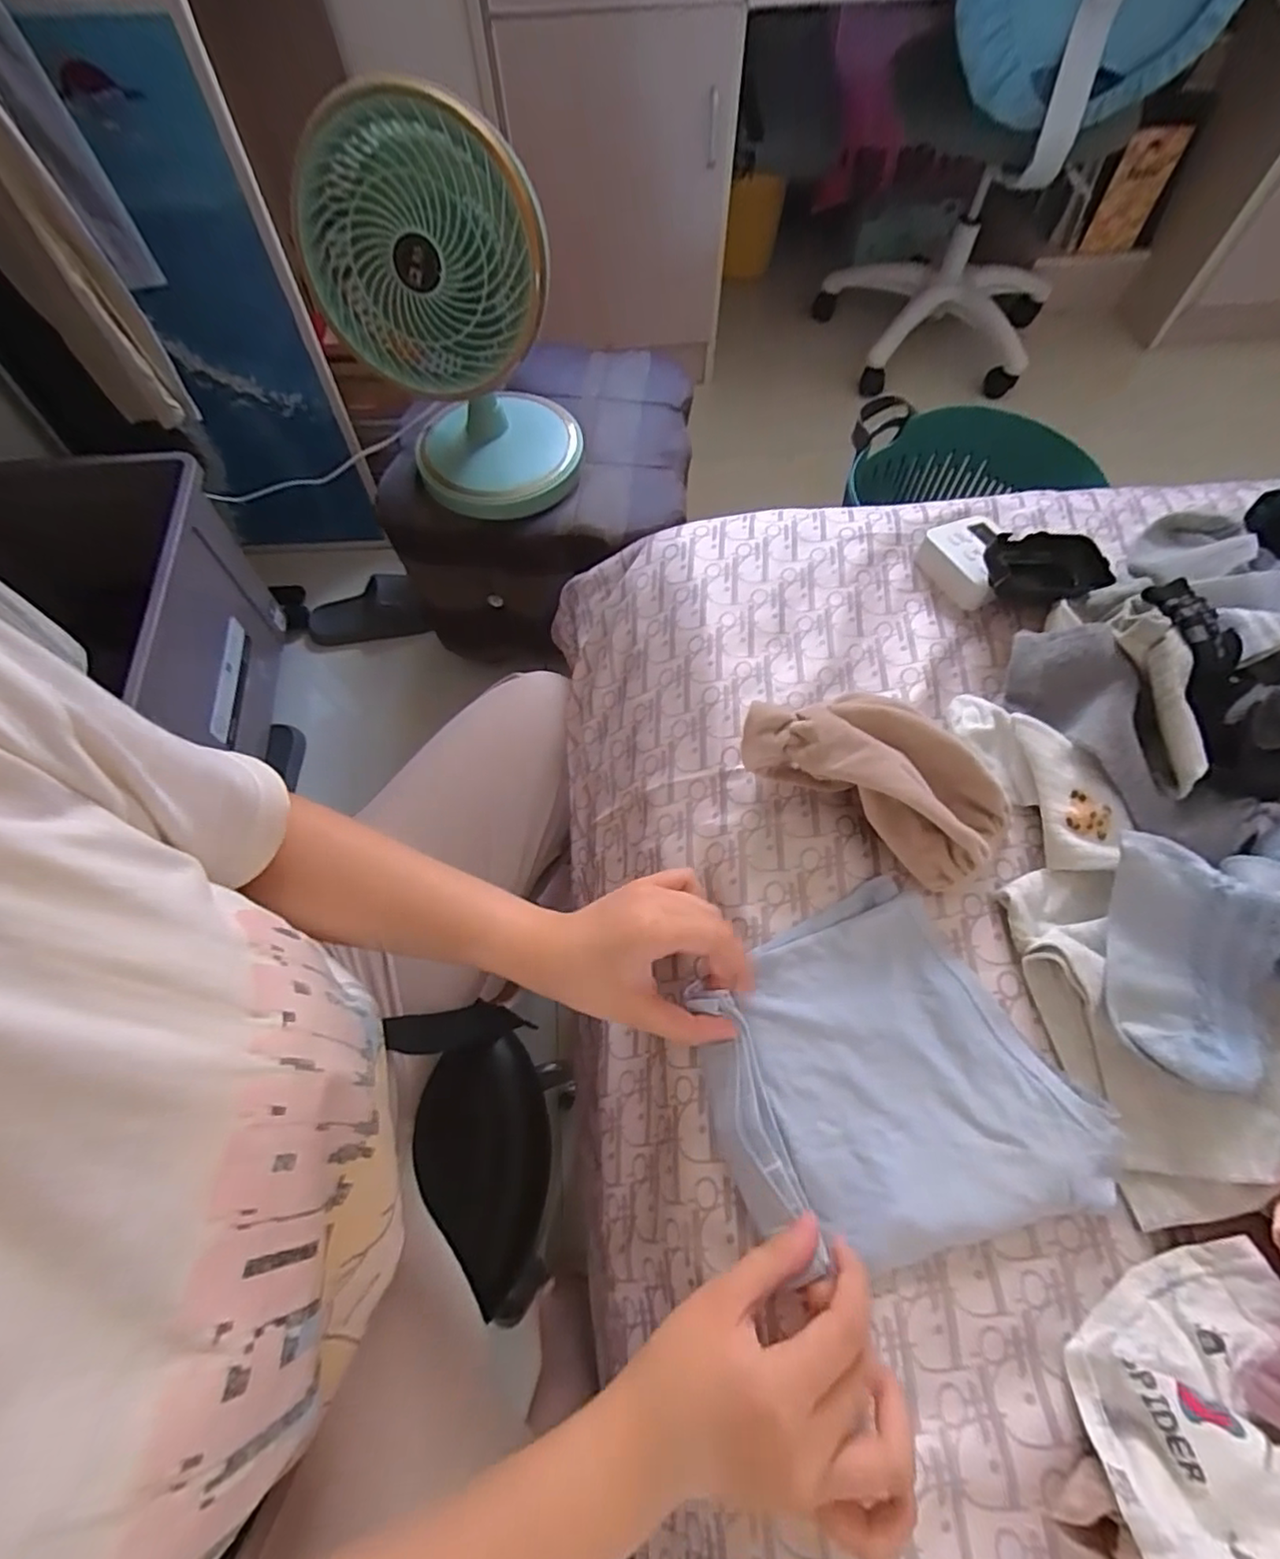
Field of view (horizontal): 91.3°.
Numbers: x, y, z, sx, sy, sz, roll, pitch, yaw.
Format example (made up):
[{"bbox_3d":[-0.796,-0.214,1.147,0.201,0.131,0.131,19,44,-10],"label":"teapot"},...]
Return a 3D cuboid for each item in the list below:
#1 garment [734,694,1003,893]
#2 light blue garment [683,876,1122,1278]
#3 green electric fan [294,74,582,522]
[{"bbox_3d":[0.155,-0.003,0.411,0.165,0.065,0.077,32,67,14],"label":"garment"},{"bbox_3d":[0.134,0.173,0.358,0.179,0.030,0.182,-26,67,-13],"label":"light blue garment"},{"bbox_3d":[-0.195,-0.497,0.692,0.225,0.393,0.195,-1,63,-1],"label":"green electric fan"}]

